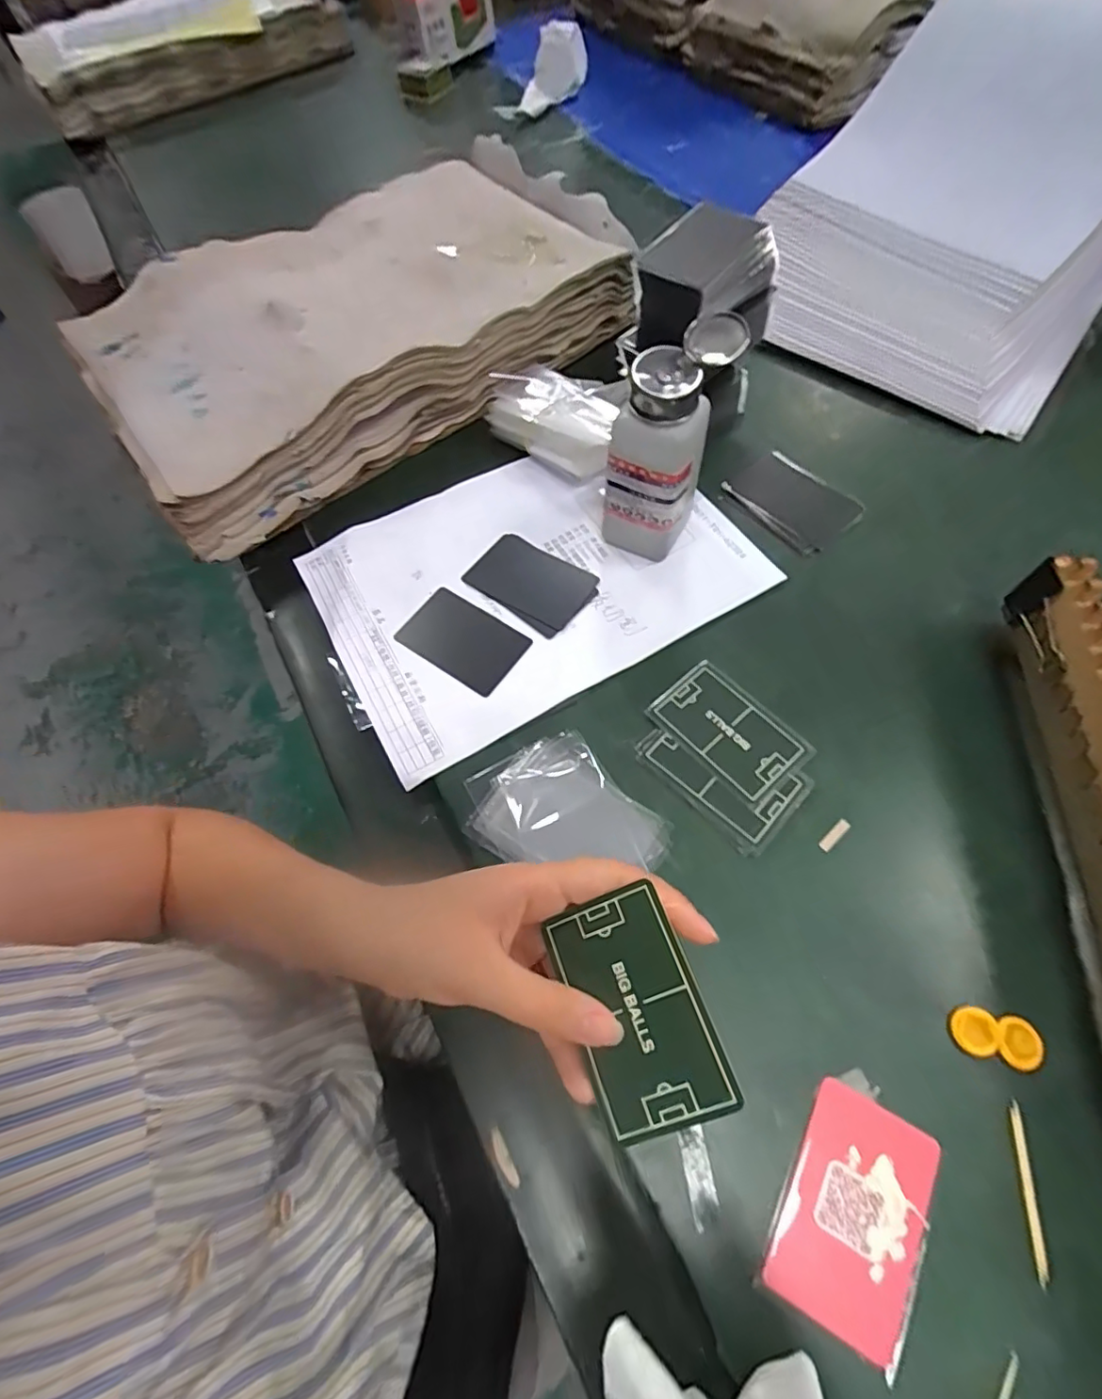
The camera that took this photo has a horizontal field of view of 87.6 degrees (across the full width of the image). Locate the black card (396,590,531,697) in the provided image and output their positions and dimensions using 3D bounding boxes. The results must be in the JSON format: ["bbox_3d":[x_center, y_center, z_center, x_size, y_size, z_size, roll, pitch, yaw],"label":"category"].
[{"bbox_3d":[-0.062,-0.042,0.403,0.084,0.004,0.054,31,72,16],"label":"black card"}]

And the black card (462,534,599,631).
[{"bbox_3d":[-0.015,-0.089,0.422,0.087,0.004,0.053,30,69,17],"label":"black card"}]

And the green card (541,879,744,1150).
[{"bbox_3d":[0.033,0.122,0.226,0.051,0.004,0.082,-28,65,12],"label":"green card"}]

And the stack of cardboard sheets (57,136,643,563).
[{"bbox_3d":[-0.164,-0.332,0.508,0.444,0.088,0.273,-34,67,-13],"label":"stack of cardboard sheets"}]

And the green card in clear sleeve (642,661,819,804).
[{"bbox_3d":[0.110,0.019,0.355,0.054,0.004,0.088,-41,68,-16],"label":"green card in clear sleeve"}]

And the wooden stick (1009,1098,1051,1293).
[{"bbox_3d":[0.212,0.217,0.254,0.005,0.004,0.064,7,64,7],"label":"wooden stick"}]

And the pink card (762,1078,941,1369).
[{"bbox_3d":[0.134,0.226,0.252,0.055,0.004,0.086,26,68,15],"label":"pink card"}]

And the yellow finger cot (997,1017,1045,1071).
[{"bbox_3d":[0.226,0.166,0.277,0.019,0.006,0.021,13,65,9],"label":"yellow finger cot"}]

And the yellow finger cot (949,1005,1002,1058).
[{"bbox_3d":[0.206,0.161,0.280,0.020,0.007,0.021,8,65,7],"label":"yellow finger cot"}]

